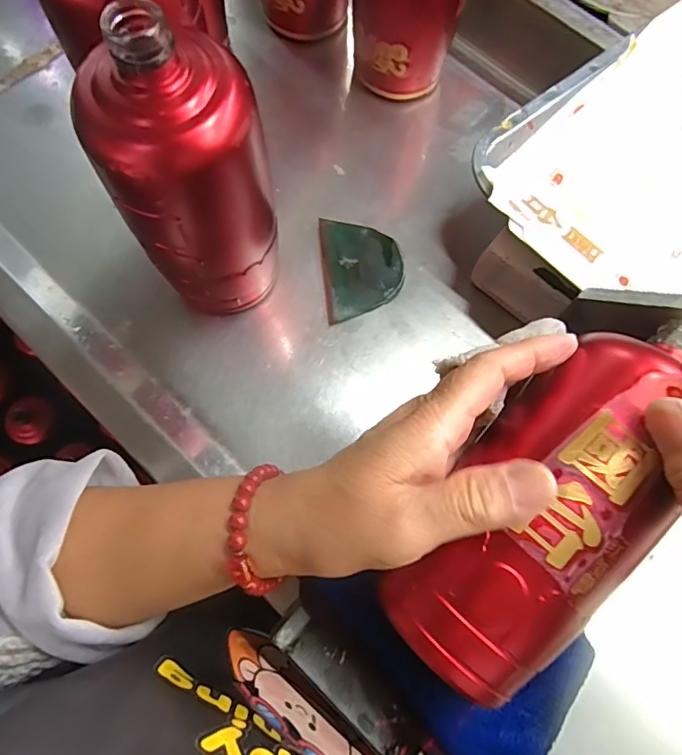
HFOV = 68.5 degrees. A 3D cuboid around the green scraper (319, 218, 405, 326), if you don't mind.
[{"bbox_3d":[0.015,-0.083,0.372,0.057,0.007,0.080,-8,75,-2],"label":"green scraper"}]

